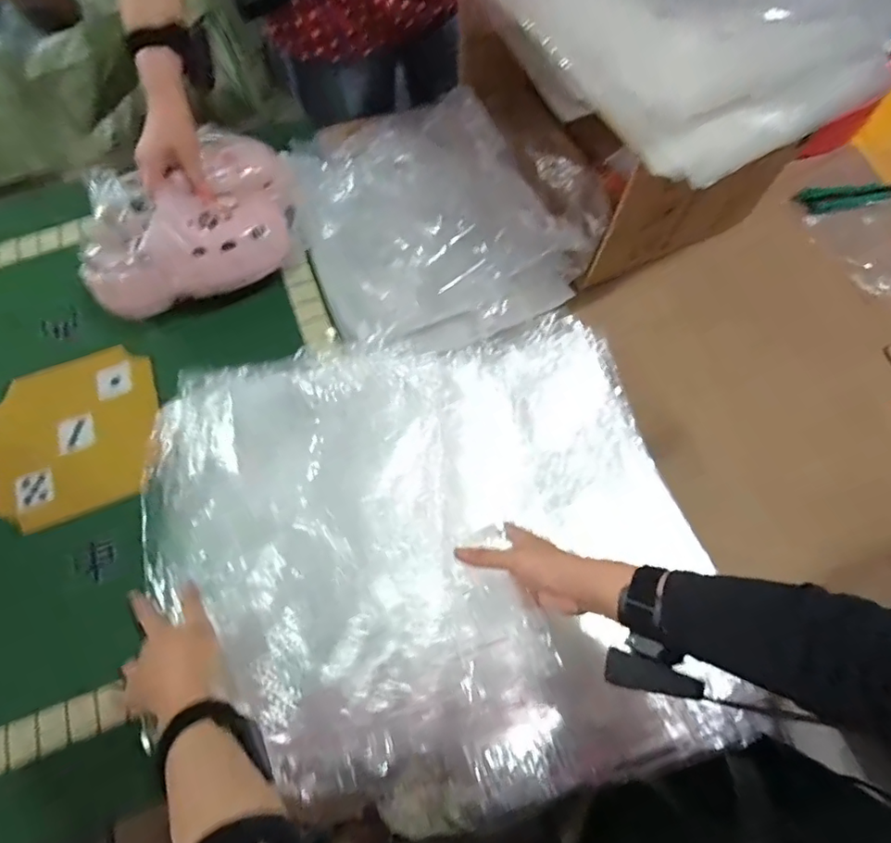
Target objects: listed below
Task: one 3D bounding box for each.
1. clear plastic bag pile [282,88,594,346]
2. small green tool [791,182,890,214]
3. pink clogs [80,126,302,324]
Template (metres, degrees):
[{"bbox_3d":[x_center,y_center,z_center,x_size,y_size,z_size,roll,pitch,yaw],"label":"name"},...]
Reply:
[{"bbox_3d":[-0.032,-0.287,0.762,0.330,0.074,0.405,-27,70,-11],"label":"clear plastic bag pile"},{"bbox_3d":[0.612,-0.342,0.816,0.168,0.018,0.043,-12,68,-5],"label":"small green tool"},{"bbox_3d":[-0.326,-0.256,0.709,0.280,0.122,0.197,-28,70,-11],"label":"pink clogs"}]

